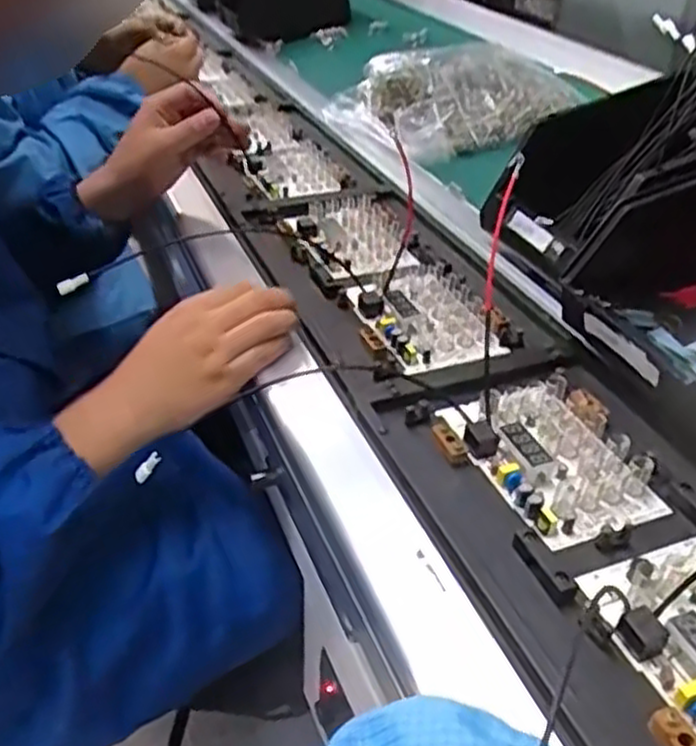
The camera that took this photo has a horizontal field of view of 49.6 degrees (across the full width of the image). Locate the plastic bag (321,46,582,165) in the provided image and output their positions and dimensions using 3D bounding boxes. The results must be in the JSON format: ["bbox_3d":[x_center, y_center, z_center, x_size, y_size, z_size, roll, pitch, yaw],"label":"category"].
[{"bbox_3d":[0.140,-0.362,0.971,0.273,0.079,0.225,-14,40,-17],"label":"plastic bag"}]

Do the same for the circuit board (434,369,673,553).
[{"bbox_3d":[0.129,0.049,0.481,0.089,0.017,0.130,-15,40,-18],"label":"circuit board"}]

